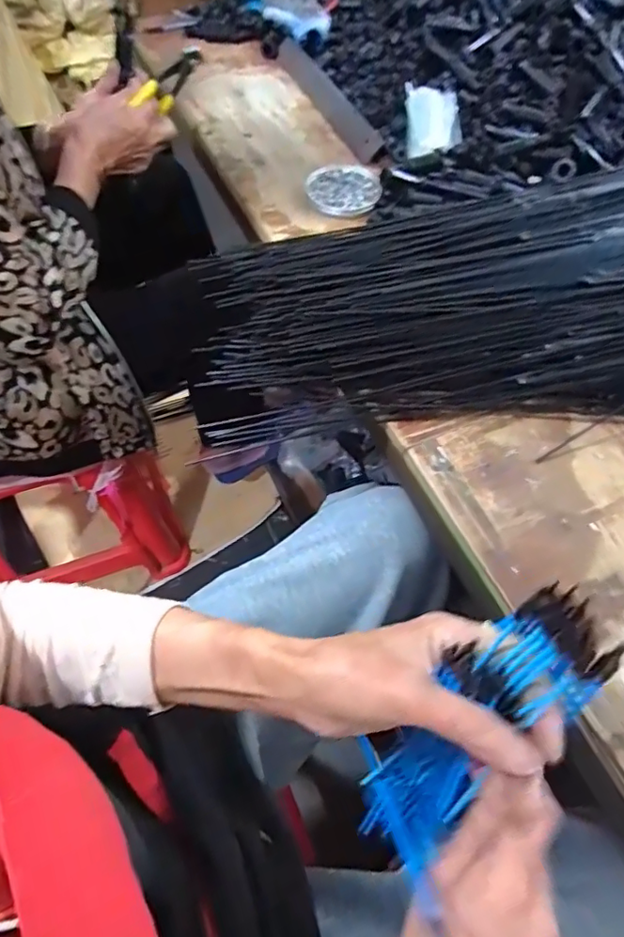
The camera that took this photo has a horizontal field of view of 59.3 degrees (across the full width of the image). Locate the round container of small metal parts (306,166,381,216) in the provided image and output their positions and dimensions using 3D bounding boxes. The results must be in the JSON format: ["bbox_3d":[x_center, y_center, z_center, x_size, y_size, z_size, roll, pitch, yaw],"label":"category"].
[{"bbox_3d":[0.040,-0.342,0.674,0.088,0.011,0.095,-3,59,-5],"label":"round container of small metal parts"}]

